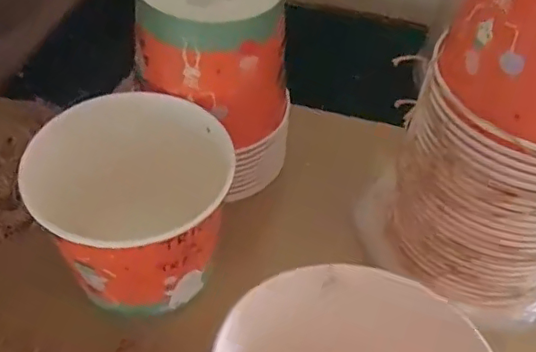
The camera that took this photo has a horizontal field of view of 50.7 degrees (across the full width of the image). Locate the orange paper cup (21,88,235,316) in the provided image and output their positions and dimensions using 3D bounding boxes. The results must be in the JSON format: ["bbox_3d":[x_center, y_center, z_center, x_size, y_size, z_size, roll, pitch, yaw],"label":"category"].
[{"bbox_3d":[-0.109,0.020,0.470,0.149,0.129,0.139,3,47,-3],"label":"orange paper cup"}]

